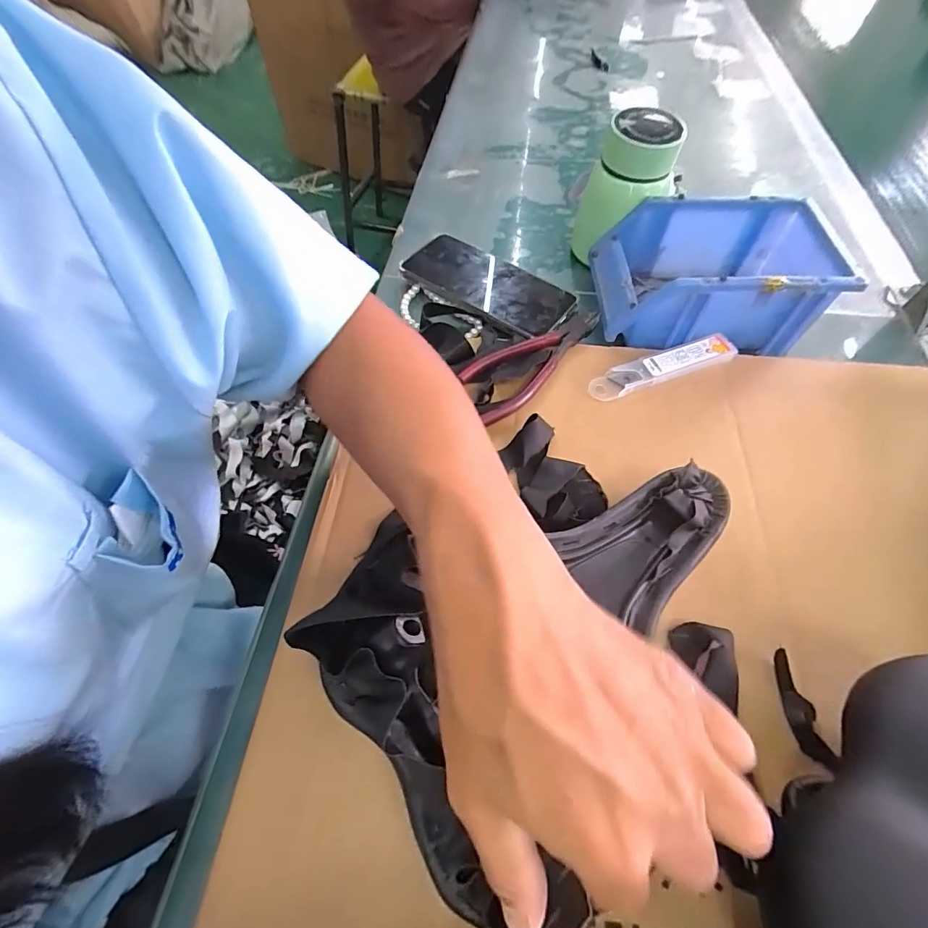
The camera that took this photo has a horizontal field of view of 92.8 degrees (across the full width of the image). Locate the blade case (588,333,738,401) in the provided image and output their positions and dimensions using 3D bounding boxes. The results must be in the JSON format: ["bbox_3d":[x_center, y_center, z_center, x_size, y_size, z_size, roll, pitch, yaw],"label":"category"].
[{"bbox_3d":[0.160,-0.079,0.354,0.126,0.011,0.024,-18,60,-10],"label":"blade case"}]

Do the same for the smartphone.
[{"bbox_3d":[0.021,-0.171,0.410,0.160,0.009,0.080,29,63,17],"label":"smartphone"}]

